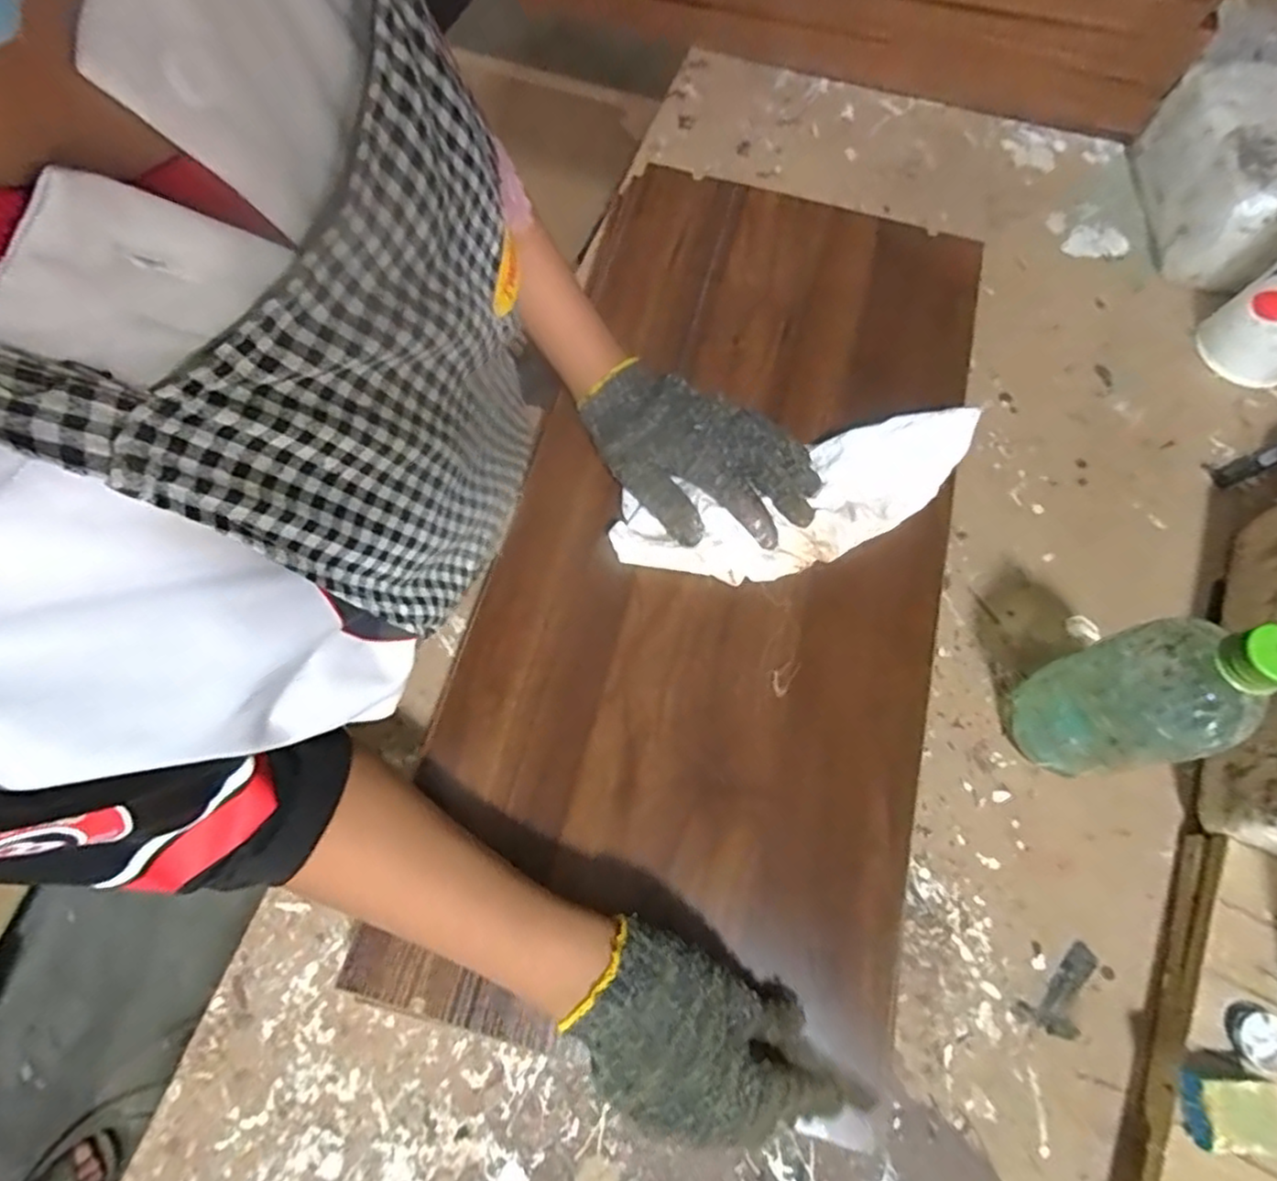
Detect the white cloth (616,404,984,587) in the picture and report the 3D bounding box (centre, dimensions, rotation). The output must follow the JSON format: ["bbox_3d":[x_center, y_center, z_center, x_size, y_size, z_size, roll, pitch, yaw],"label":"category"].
[{"bbox_3d":[0.115,-0.063,0.496,0.264,0.034,0.085,-21,74,-3],"label":"white cloth"}]

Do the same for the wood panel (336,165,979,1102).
[{"bbox_3d":[0.063,-0.044,0.513,0.317,0.015,0.680,14,69,4],"label":"wood panel"}]

